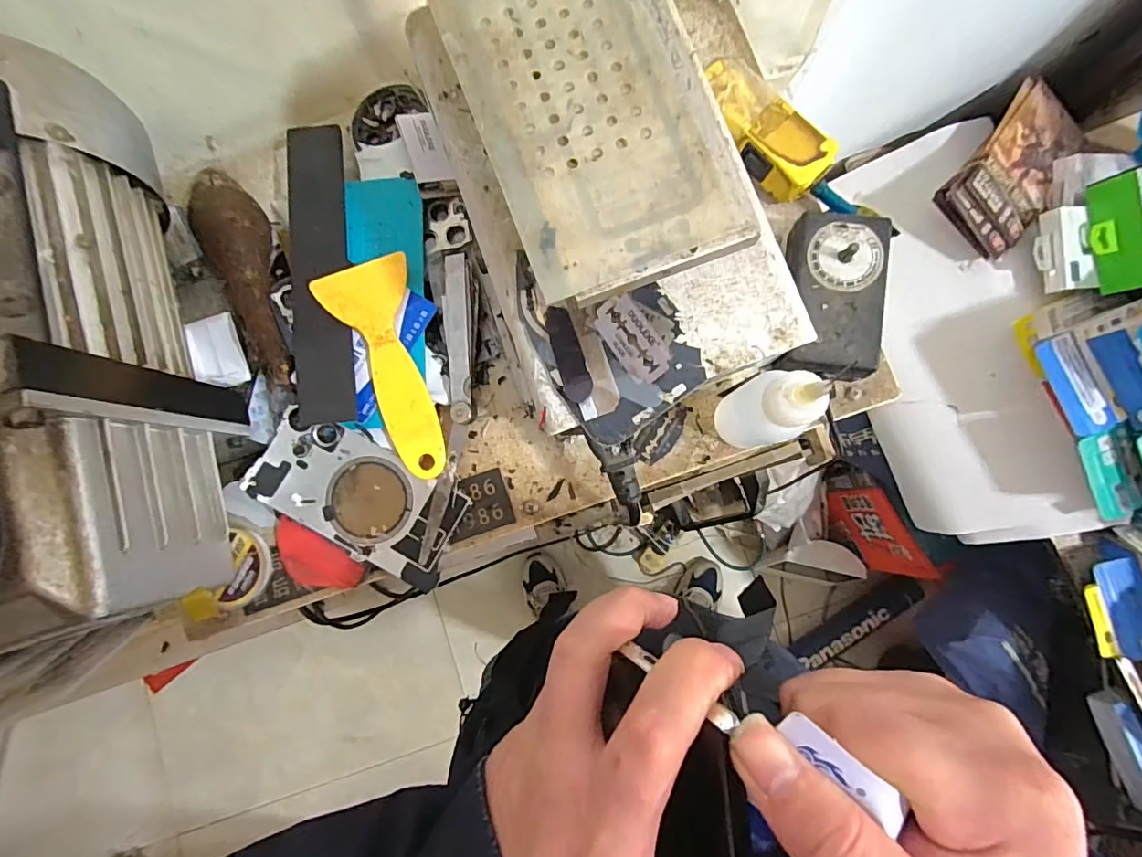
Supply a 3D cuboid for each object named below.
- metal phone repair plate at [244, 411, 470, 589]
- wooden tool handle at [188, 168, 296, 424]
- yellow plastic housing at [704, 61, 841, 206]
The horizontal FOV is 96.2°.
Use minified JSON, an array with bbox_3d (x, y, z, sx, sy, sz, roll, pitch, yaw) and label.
[{"bbox_3d":[-0.130,0.042,0.315,0.125,0.011,0.063,28,84,5],"label":"metal phone repair plate"},{"bbox_3d":[-0.202,-0.087,0.320,0.032,0.035,0.155,-16,82,0],"label":"wooden tool handle"},{"bbox_3d":[0.116,-0.179,0.309,0.089,0.025,0.039,45,86,7],"label":"yellow plastic housing"}]

